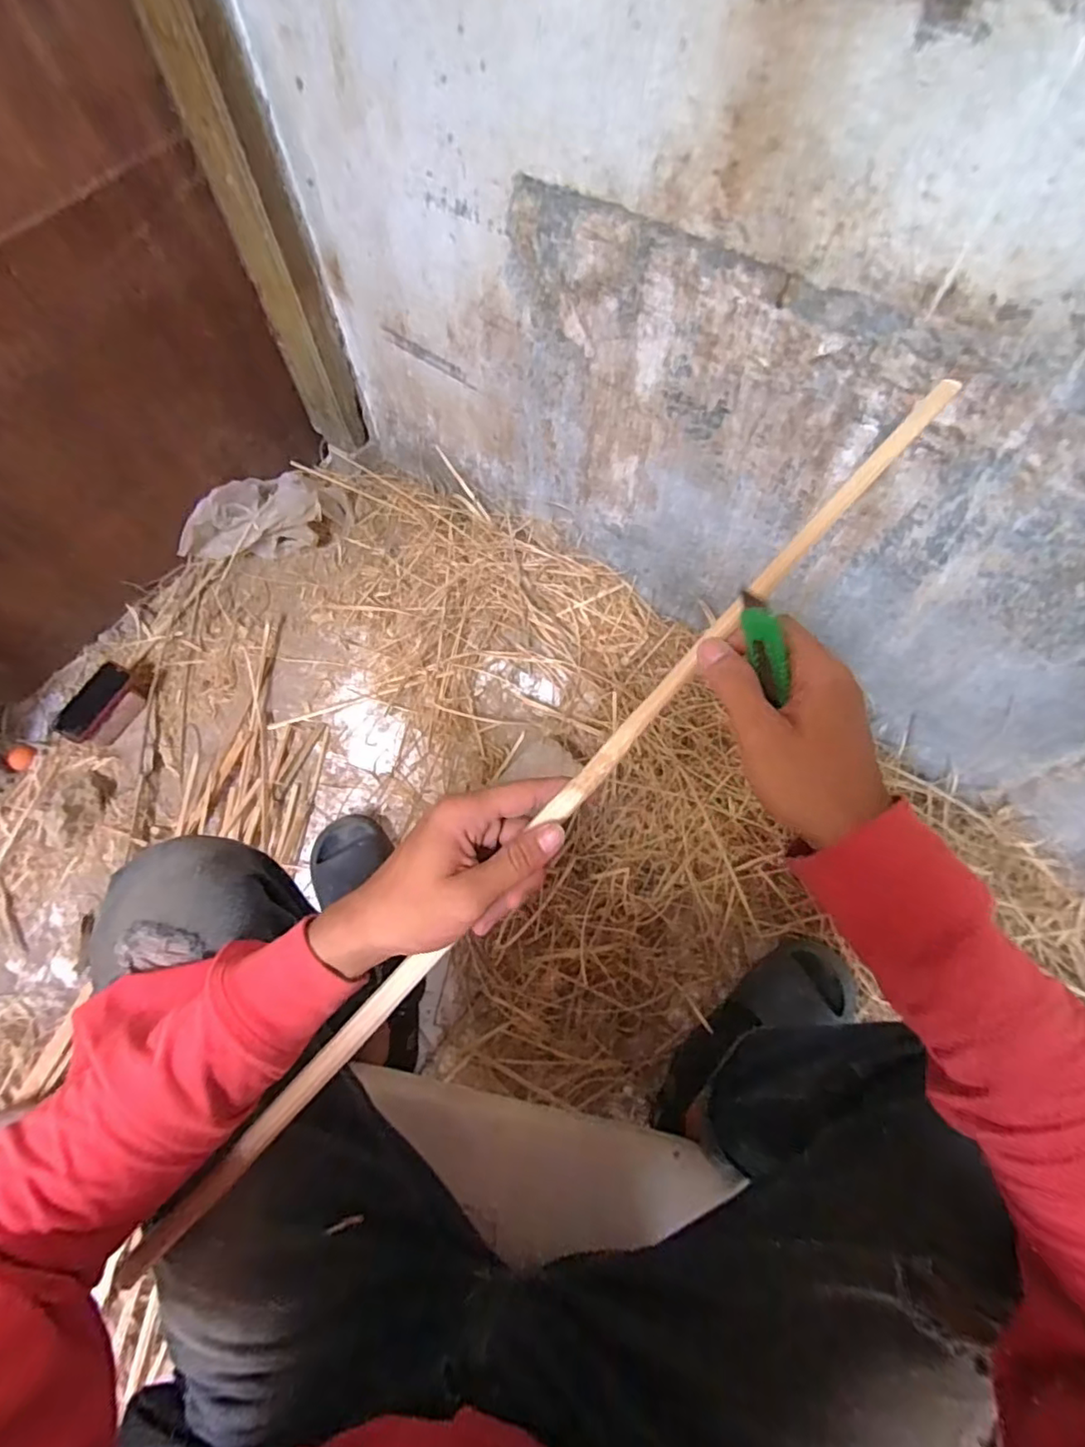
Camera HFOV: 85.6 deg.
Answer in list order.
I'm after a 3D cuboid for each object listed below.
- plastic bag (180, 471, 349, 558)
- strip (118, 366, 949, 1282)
[{"bbox_3d":[-0.512,-0.387,1.086,0.293,0.094,0.148,-5,68,-1],"label":"plastic bag"},{"bbox_3d":[-0.001,0.063,0.348,0.018,0.012,0.700,43,90,16],"label":"strip"}]

